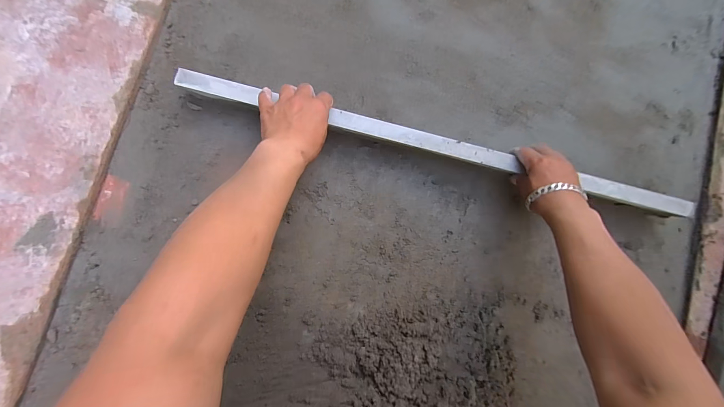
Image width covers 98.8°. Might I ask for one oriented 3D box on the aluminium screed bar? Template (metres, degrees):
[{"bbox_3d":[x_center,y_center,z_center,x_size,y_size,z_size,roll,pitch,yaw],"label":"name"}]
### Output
[{"bbox_3d":[0.144,-0.086,0.490,0.831,0.022,0.030,13,83,-5],"label":"aluminium screed bar"}]

